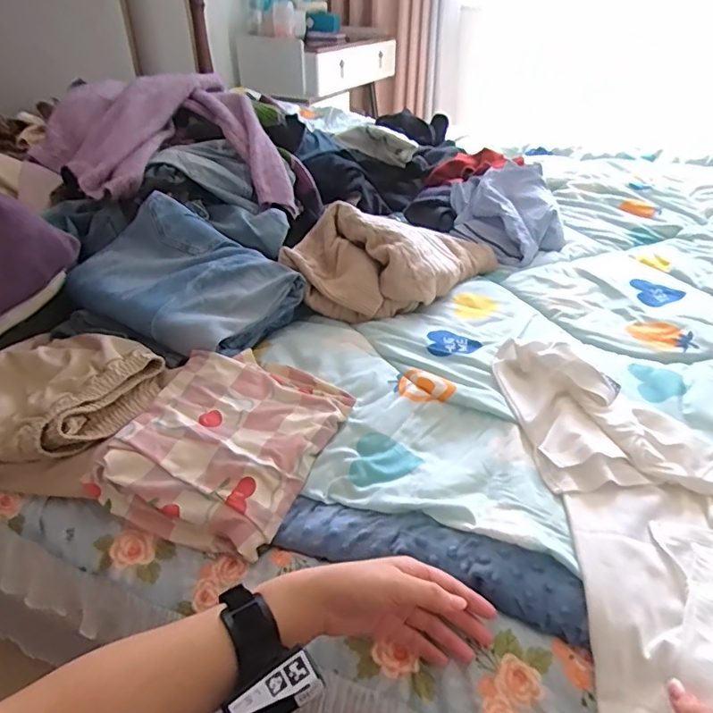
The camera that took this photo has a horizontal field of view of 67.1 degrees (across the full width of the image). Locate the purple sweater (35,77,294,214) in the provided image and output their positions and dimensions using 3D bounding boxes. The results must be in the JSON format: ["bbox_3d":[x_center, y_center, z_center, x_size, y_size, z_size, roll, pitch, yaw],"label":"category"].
[{"bbox_3d":[-0.397,-0.425,1.075,0.463,0.194,0.399,-11,35,-16],"label":"purple sweater"}]

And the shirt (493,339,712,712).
[{"bbox_3d":[0.336,0.144,0.568,0.272,0.082,0.467,0,34,0],"label":"shirt"}]

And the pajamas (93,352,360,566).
[{"bbox_3d":[-0.147,0.095,0.663,0.227,0.070,0.274,13,36,18],"label":"pajamas"}]

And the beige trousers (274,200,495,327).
[{"bbox_3d":[0.075,-0.180,0.954,0.423,0.135,0.199,-16,37,-22],"label":"beige trousers"}]

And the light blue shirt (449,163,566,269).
[{"bbox_3d":[0.325,-0.307,1.146,0.222,0.125,0.257,0,34,0],"label":"light blue shirt"}]

